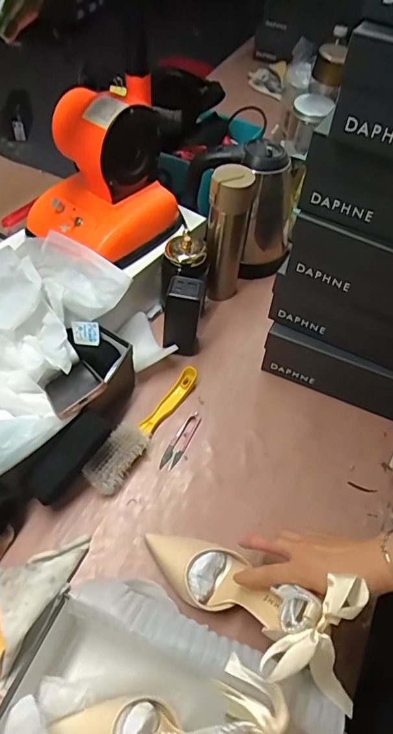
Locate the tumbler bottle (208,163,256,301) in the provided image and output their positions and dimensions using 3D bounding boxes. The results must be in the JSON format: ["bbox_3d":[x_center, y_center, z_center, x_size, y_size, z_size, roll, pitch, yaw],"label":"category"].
[{"bbox_3d":[0.051,-0.225,0.795,0.066,0.239,0.075,7,52,1],"label":"tumbler bottle"}]

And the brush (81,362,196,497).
[{"bbox_3d":[-0.075,0.082,0.684,0.051,0.033,0.230,27,55,15],"label":"brush"}]

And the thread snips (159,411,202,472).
[{"bbox_3d":[-0.022,0.108,0.689,0.023,0.010,0.102,23,54,12],"label":"thread snips"}]

